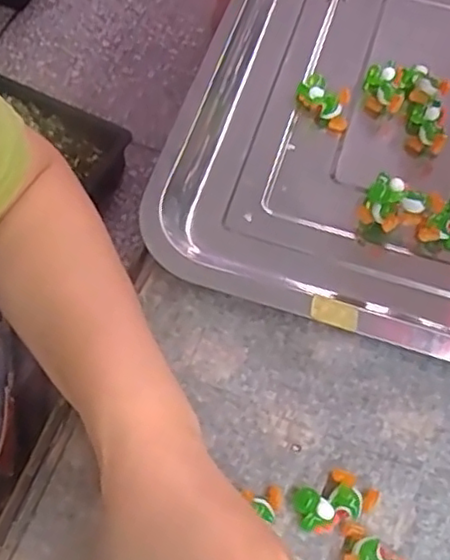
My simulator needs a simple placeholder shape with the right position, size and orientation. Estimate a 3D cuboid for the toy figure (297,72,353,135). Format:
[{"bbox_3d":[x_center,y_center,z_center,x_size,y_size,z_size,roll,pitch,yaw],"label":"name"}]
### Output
[{"bbox_3d":[0.063,-0.113,0.416,0.036,0.021,0.022,21,67,10],"label":"toy figure"}]

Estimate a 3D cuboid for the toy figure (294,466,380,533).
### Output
[{"bbox_3d":[0.053,0.106,0.314,0.039,0.011,0.023,-24,67,-10],"label":"toy figure"}]

